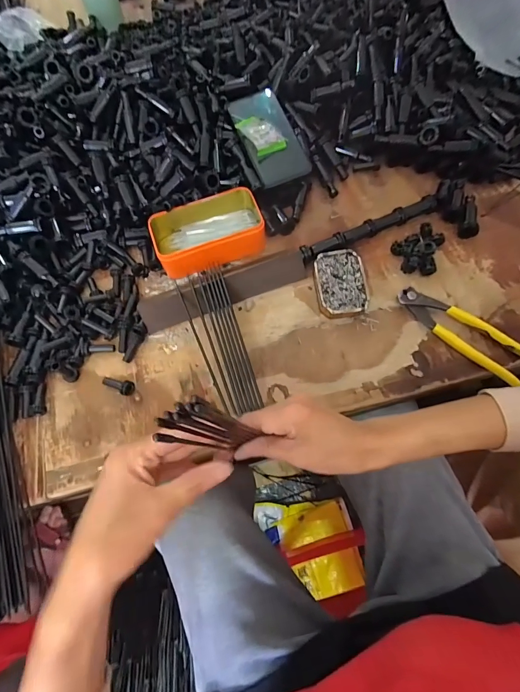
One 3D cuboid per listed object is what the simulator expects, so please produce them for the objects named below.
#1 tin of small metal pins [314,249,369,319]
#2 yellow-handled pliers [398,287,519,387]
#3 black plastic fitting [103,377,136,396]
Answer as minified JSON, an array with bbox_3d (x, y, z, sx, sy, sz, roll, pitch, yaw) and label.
[{"bbox_3d":[0.103,-0.079,0.446,0.062,0.021,0.091,-4,69,0],"label":"tin of small metal pins"},{"bbox_3d":[0.242,-0.022,0.417,0.158,0.023,0.047,42,76,16],"label":"yellow-handled pliers"},{"bbox_3d":[-0.172,0.046,0.422,0.040,0.017,0.018,26,72,11],"label":"black plastic fitting"}]

